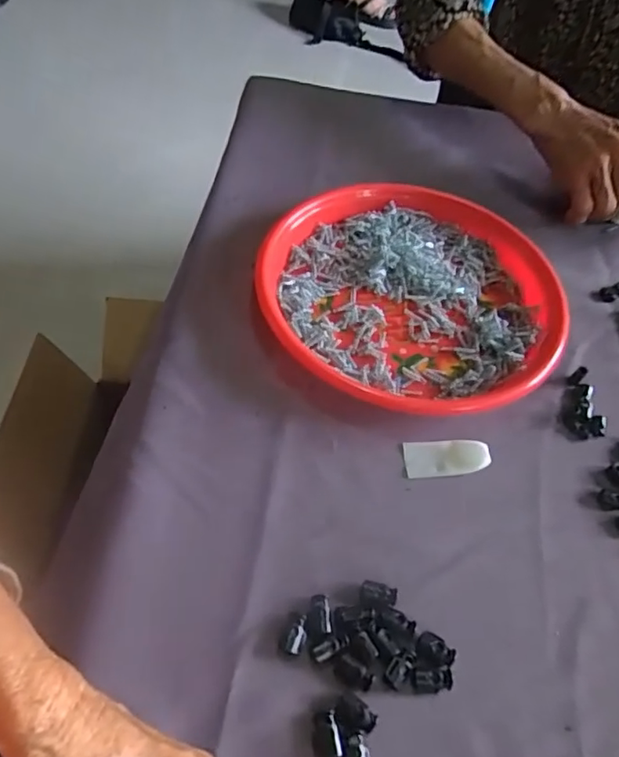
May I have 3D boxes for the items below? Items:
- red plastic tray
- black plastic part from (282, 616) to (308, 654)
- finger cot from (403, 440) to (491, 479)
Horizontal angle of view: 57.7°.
[{"bbox_3d":[0.082,-0.071,0.451,0.231,0.031,0.230,39,61,21],"label":"red plastic tray"},{"bbox_3d":[-0.008,0.140,0.307,0.010,0.004,0.020,17,55,7],"label":"black plastic part"},{"bbox_3d":[0.092,0.052,0.375,0.054,0.008,0.026,0,55,-5],"label":"finger cot"}]

